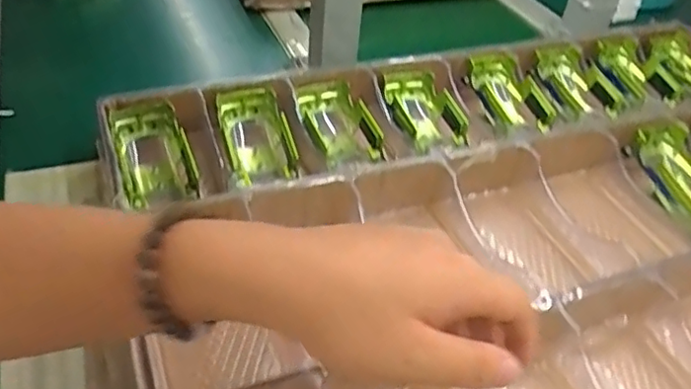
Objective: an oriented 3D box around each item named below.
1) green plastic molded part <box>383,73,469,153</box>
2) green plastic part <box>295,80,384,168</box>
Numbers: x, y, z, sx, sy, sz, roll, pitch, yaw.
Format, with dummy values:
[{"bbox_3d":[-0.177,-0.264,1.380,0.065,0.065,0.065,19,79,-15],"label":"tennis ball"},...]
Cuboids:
[{"bbox_3d":[0.070,-0.074,0.571,0.061,0.034,0.097,-8,45,-14],"label":"green plastic molded part"},{"bbox_3d":[-0.007,-0.059,0.547,0.066,0.035,0.095,-4,45,-10],"label":"green plastic part"}]

